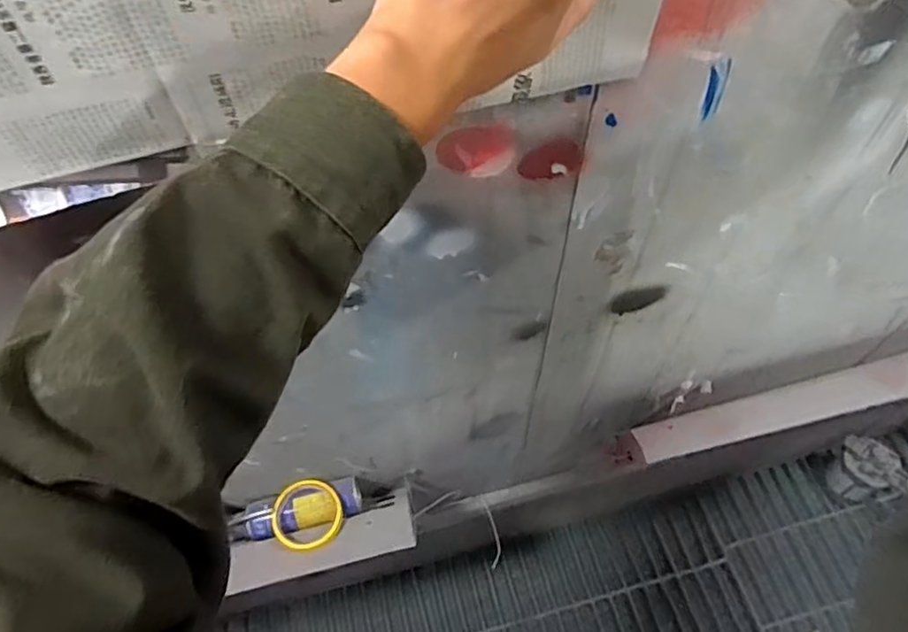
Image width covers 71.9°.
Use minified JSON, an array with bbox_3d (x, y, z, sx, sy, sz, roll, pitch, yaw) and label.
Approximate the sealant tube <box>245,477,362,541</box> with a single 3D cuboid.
[{"bbox_3d":[-0.206,0.266,0.855,0.156,0.038,0.056,-14,59,-6],"label":"sealant tube"}]

